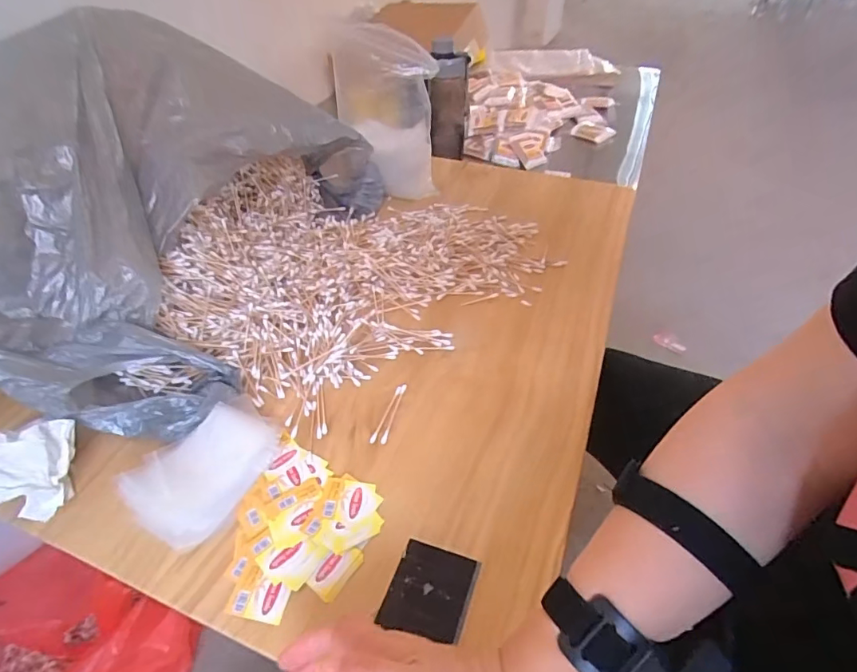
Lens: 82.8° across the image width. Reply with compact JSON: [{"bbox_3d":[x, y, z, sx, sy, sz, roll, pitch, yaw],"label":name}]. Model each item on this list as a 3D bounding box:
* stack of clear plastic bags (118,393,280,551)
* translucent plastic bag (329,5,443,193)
[{"bbox_3d":[-0.193,0.109,0.426,0.091,0.021,0.131,22,50,22],"label":"stack of clear plastic bags"},{"bbox_3d":[-0.060,-0.324,0.704,0.137,0.224,0.048,-1,45,1],"label":"translucent plastic bag"}]

